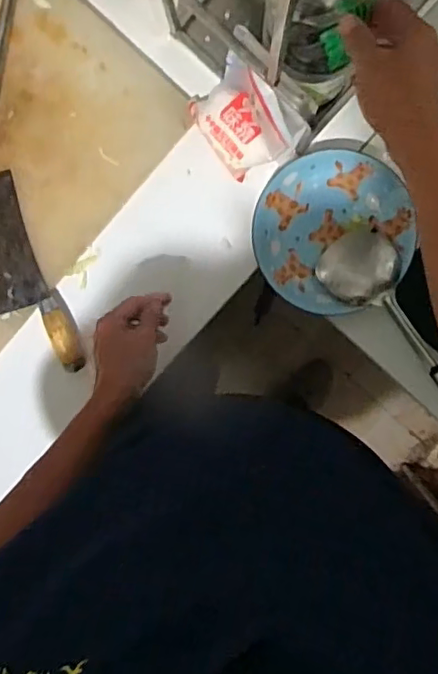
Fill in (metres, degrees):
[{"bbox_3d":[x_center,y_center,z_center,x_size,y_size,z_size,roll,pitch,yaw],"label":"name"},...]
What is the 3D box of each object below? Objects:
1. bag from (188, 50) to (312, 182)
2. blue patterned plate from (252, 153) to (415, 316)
[{"bbox_3d":[0.028,-0.249,0.642,0.087,0.129,0.124,-40,95,7],"label":"bag"},{"bbox_3d":[0.142,-0.129,0.714,0.193,0.035,0.193,0,99,2],"label":"blue patterned plate"}]

